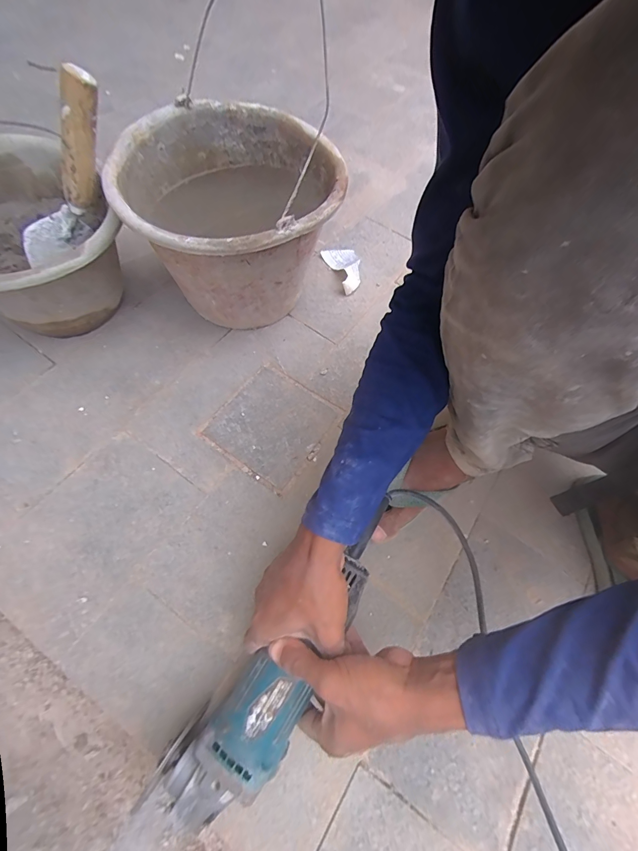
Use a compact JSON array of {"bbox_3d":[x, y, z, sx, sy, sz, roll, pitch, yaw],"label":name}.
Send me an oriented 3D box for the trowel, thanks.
[{"bbox_3d":[-0.295,-0.289,0.417,0.061,0.220,0.050,7,48,-44],"label":"trowel"}]

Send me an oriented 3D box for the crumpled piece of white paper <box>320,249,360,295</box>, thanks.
[{"bbox_3d":[0.053,-0.292,0.646,0.064,0.024,0.109,-22,61,-11],"label":"crumpled piece of white paper"}]

